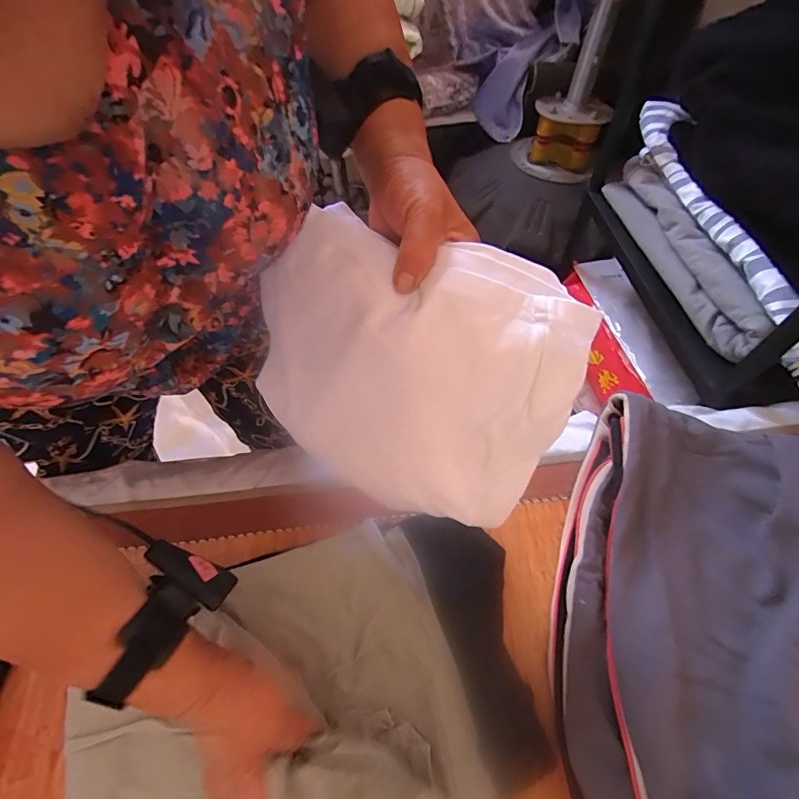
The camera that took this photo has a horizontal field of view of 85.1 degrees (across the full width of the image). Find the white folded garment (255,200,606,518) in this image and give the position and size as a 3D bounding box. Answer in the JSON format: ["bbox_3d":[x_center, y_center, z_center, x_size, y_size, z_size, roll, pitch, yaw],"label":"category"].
[{"bbox_3d":[-0.002,-0.019,0.345,0.250,0.210,0.050,21,26,14],"label":"white folded garment"}]

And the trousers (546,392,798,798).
[{"bbox_3d":[0.265,0.193,0.373,0.247,0.086,0.412,22,62,15],"label":"trousers"}]

